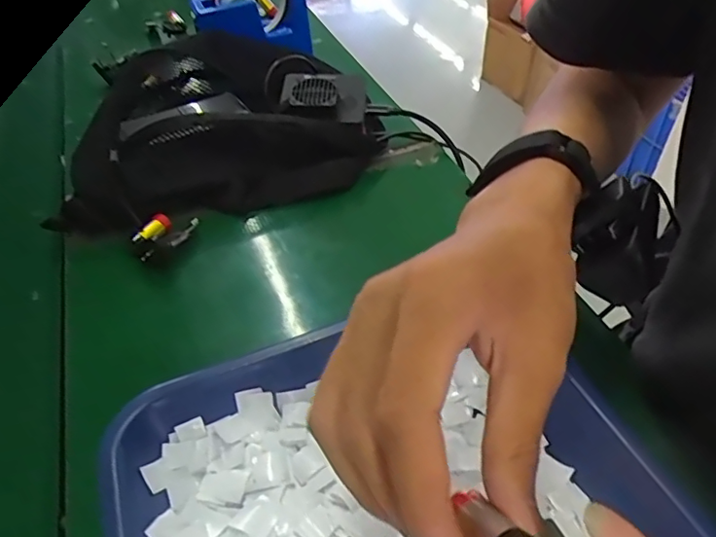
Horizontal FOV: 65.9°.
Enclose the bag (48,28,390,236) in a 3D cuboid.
[{"bbox_3d":[-0.125,-0.148,0.518,0.267,0.101,0.199,-8,44,-8],"label":"bag"}]

